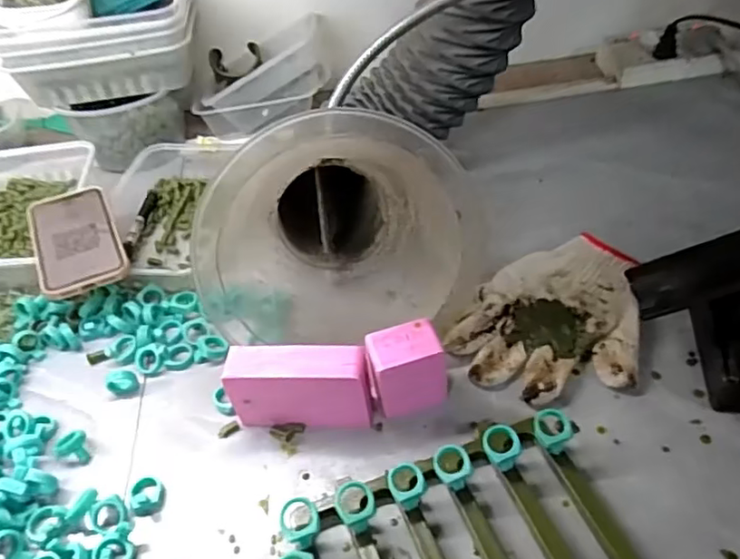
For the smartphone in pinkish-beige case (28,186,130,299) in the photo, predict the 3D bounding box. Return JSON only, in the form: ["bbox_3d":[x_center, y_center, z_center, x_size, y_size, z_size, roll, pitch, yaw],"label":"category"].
[{"bbox_3d":[-0.295,-0.044,0.627,0.078,0.015,0.155,-21,47,-16],"label":"smartphone in pinkish-beige case"}]

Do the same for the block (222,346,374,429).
[{"bbox_3d":[-0.055,0.085,0.489,0.107,0.070,0.034,0,45,5],"label":"block"}]

